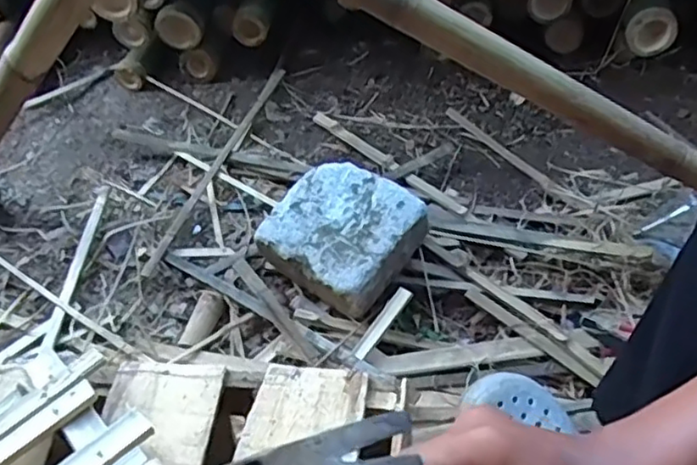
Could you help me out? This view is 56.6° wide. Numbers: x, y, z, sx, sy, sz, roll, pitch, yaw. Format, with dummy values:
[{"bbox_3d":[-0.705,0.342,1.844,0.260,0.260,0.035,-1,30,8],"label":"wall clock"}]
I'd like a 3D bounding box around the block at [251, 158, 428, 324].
[{"bbox_3d":[-0.008,0.008,0.997,0.204,0.118,0.188,28,58,26],"label":"block"}]

